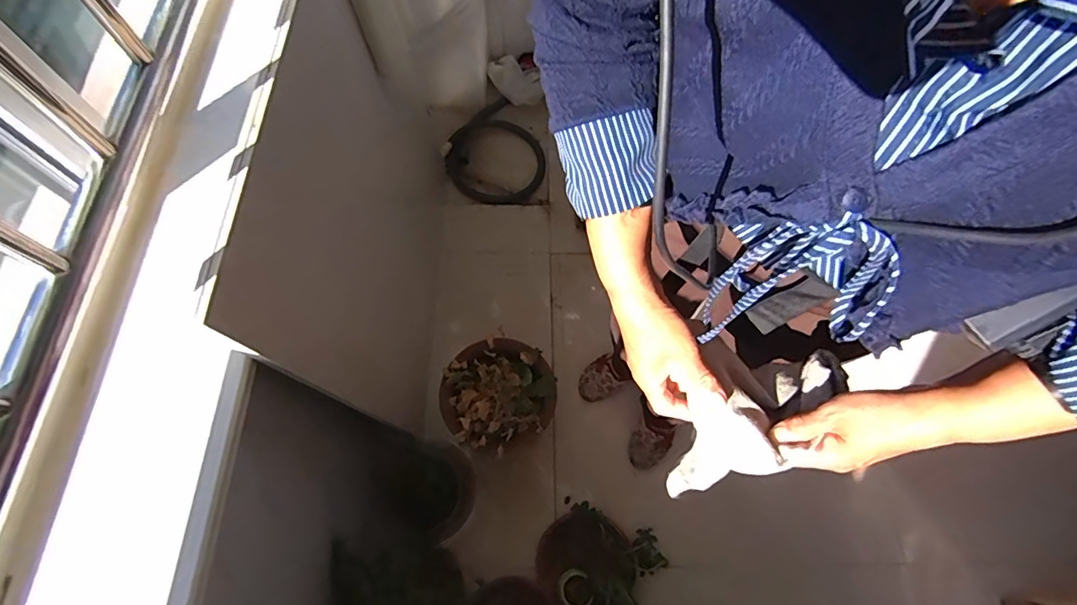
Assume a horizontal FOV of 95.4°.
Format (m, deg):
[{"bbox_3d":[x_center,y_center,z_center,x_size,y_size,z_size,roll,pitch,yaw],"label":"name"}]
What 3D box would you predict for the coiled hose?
[{"bbox_3d":[-0.132,-0.454,1.504,0.304,0.055,0.347,-33,72,-14],"label":"coiled hose"}]

